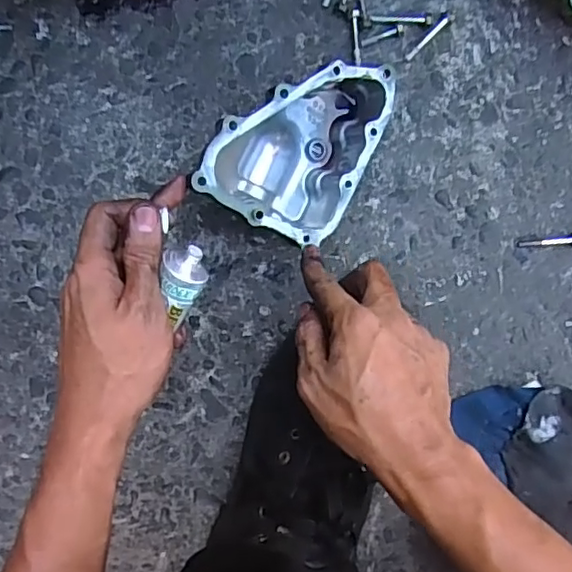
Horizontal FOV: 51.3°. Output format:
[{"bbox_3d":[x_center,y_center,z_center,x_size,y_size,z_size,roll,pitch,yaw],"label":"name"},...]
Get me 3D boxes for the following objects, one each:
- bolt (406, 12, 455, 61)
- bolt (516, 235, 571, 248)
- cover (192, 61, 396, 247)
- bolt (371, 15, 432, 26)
[{"bbox_3d":[0.119,-0.206,0.489,0.052,0.009,0.008,-42,93,0],"label":"bolt"},{"bbox_3d":[0.221,-0.036,0.498,0.052,0.008,0.009,-7,93,-2],"label":"bolt"},{"bbox_3d":[0.008,-0.109,0.455,0.137,0.067,0.143,26,88,-28],"label":"cover"},{"bbox_3d":[0.094,-0.217,0.485,0.050,0.004,0.007,3,93,-2],"label":"bolt"}]

